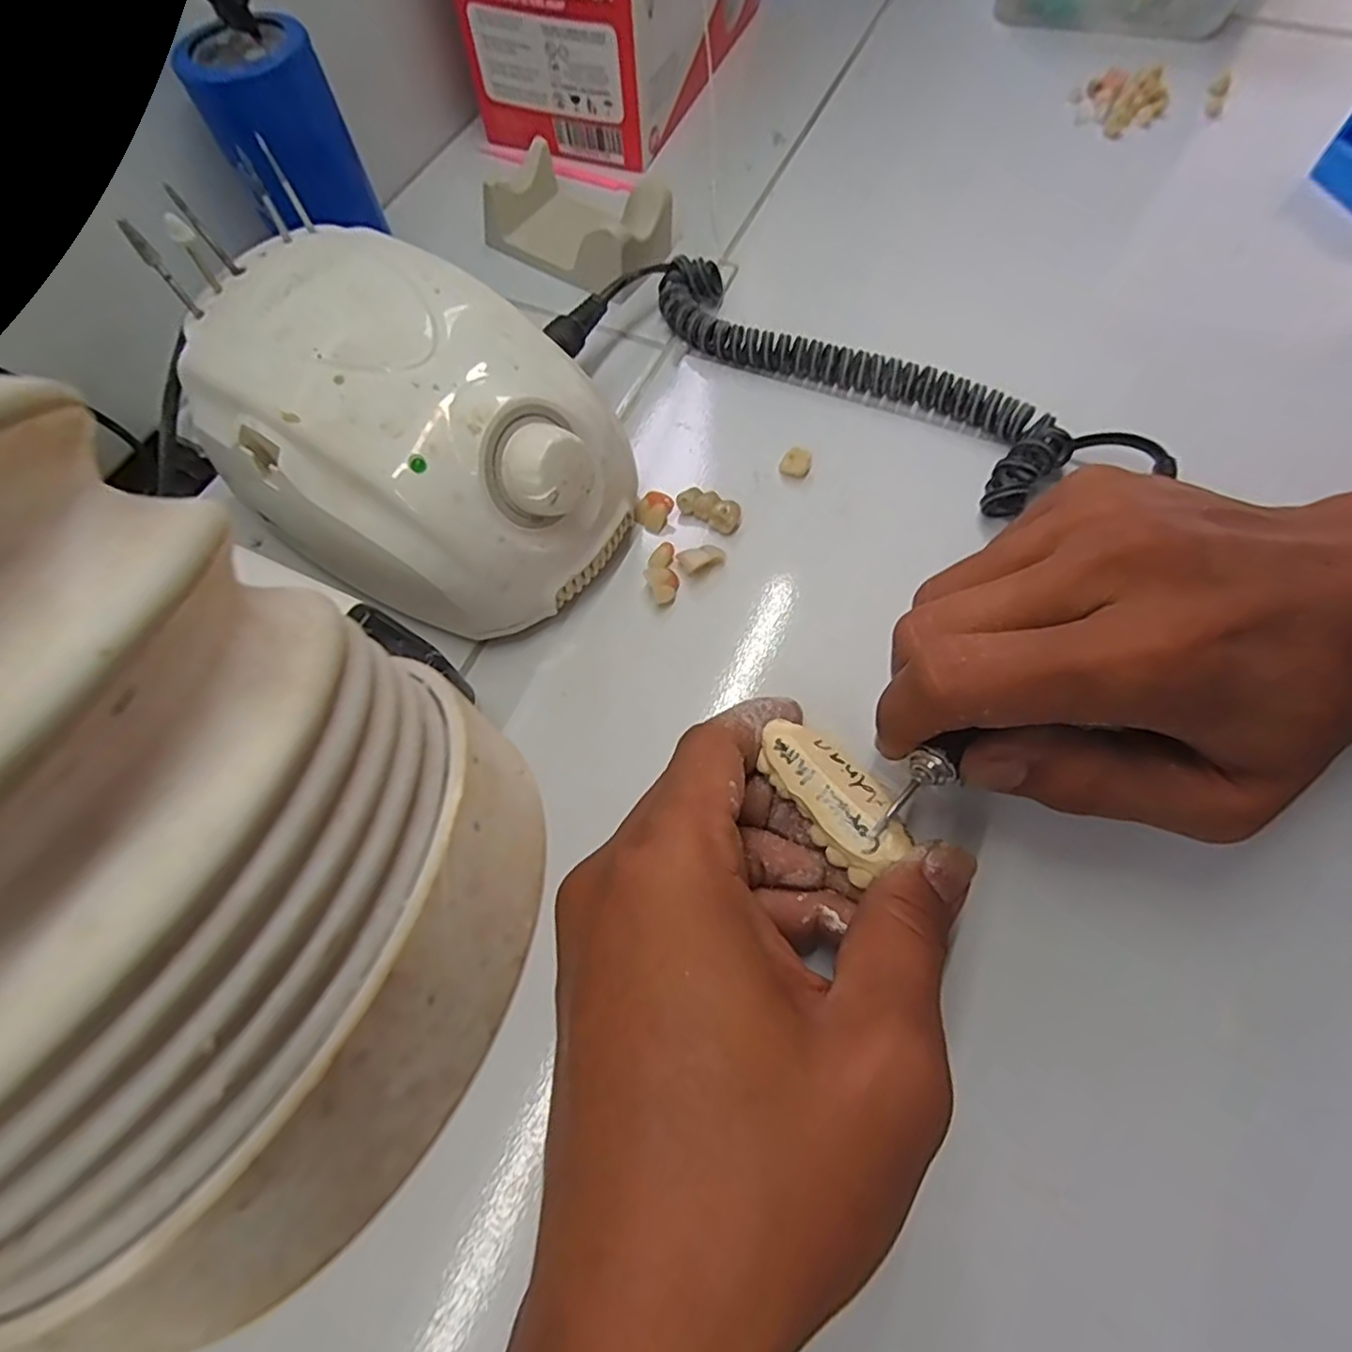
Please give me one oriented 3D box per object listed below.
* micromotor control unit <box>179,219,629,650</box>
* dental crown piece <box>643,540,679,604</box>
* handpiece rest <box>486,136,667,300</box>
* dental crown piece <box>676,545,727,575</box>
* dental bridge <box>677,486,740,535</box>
[{"bbox_3d":[-0.092,-0.078,0.236,0.130,0.084,0.101,29,70,14],"label":"micromotor control unit"},{"bbox_3d":[-0.006,-0.040,0.257,0.013,0.008,0.024,-10,66,-2],"label":"dental crown piece"},{"bbox_3d":[-0.048,-0.226,0.330,0.090,0.034,0.044,32,71,15],"label":"handpiece rest"},{"bbox_3d":[0.010,-0.047,0.259,0.018,0.008,0.010,-22,67,-8],"label":"dental crown piece"},{"bbox_3d":[0.014,-0.069,0.267,0.026,0.006,0.013,32,71,15],"label":"dental bridge"}]

